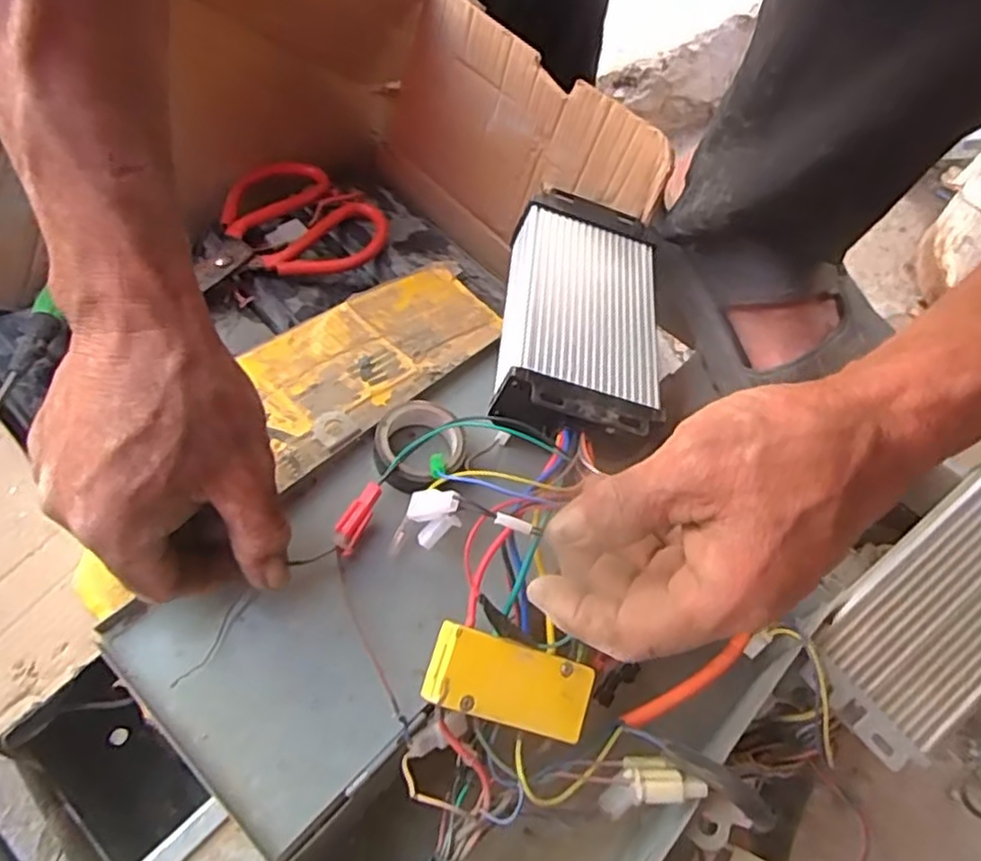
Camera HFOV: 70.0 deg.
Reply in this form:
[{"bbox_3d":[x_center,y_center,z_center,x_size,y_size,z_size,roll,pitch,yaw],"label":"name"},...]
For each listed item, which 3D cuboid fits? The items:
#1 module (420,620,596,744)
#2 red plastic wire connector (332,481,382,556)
[{"bbox_3d":[0.010,0.120,0.333,0.079,0.015,0.037,22,71,-15],"label":"module"},{"bbox_3d":[-0.068,0.044,0.356,0.012,0.010,0.038,24,73,8],"label":"red plastic wire connector"}]

